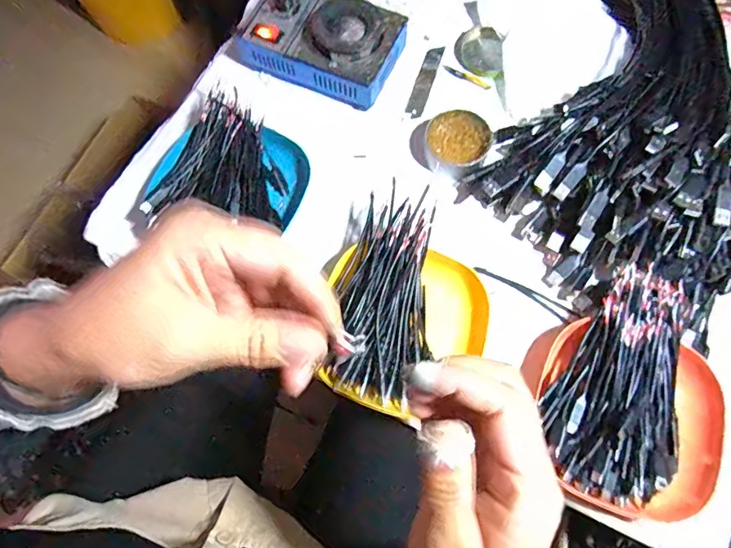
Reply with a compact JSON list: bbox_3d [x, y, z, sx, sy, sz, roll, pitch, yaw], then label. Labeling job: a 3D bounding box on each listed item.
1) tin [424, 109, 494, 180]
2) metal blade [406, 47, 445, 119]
[{"bbox_3d":[0.090,-0.129,0.462,0.060,0.023,0.060,-1,73,2],"label":"tin"},{"bbox_3d":[0.064,-0.207,0.502,0.018,0.004,0.093,18,75,8],"label":"metal blade"}]

